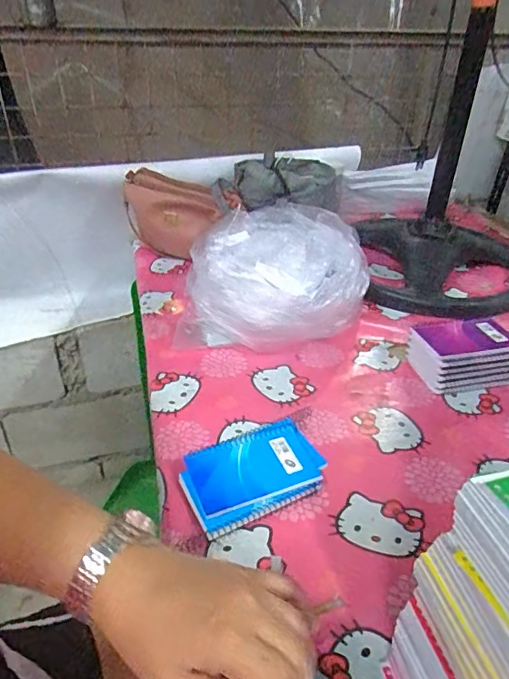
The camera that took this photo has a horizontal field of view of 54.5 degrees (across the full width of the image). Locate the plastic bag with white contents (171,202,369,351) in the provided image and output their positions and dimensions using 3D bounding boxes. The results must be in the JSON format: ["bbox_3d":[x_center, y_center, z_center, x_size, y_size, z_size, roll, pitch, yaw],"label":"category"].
[{"bbox_3d":[0.034,-0.100,0.799,0.283,0.146,0.257,7,34,8],"label":"plastic bag with white contents"}]

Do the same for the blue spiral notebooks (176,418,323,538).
[{"bbox_3d":[0.001,0.145,0.541,0.155,0.023,0.099,-16,37,-24],"label":"blue spiral notebooks"}]

